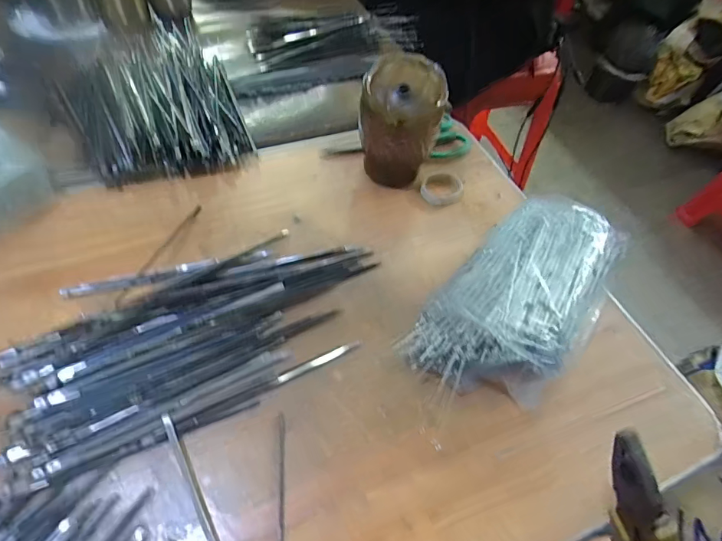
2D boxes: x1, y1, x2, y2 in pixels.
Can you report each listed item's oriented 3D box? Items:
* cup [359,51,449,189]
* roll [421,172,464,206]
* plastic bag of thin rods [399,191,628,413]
[{"bbox_3d":[0.042,-0.154,0.476,0.084,0.109,0.087,7,52,0],"label":"cup"},{"bbox_3d":[0.093,-0.093,0.504,0.047,0.010,0.047,3,53,-3],"label":"roll"},{"bbox_3d":[0.147,0.018,0.394,0.115,0.039,0.241,35,57,20],"label":"plastic bag of thin rods"}]

